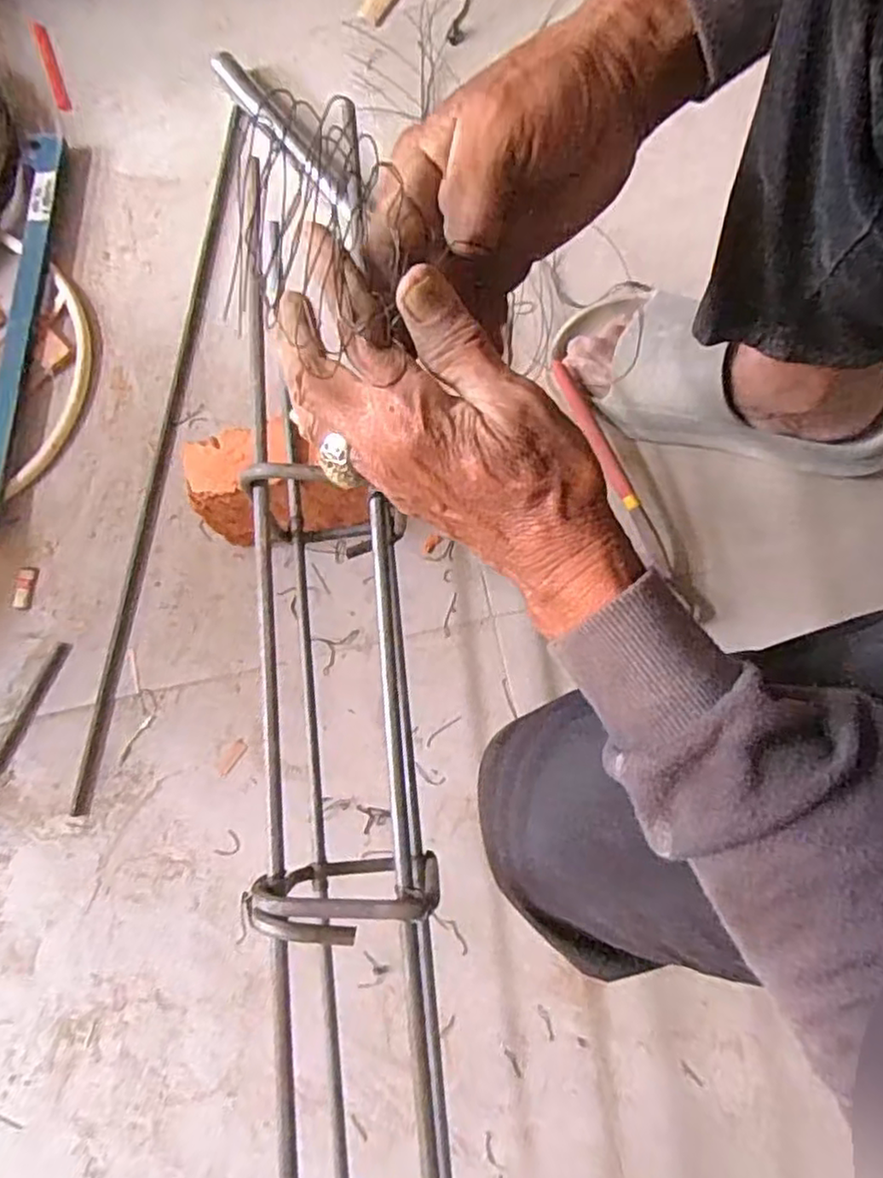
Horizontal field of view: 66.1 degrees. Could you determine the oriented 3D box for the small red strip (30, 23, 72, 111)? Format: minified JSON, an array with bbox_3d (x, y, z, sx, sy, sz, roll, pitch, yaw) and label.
[{"bbox_3d":[-0.374,-0.500,0.650,0.013,0.006,0.106,-22,78,-4],"label":"small red strip"}]

